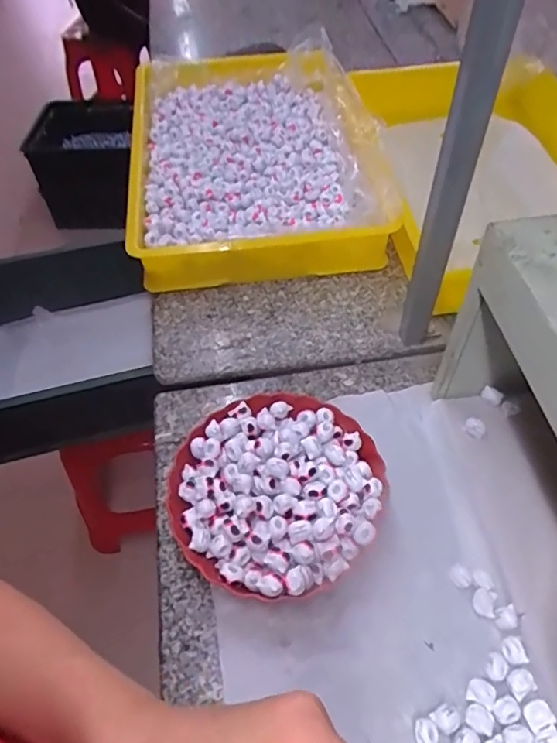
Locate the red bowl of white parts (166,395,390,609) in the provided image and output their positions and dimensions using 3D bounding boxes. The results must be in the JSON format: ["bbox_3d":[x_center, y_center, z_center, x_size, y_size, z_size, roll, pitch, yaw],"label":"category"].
[{"bbox_3d":[0.000,0.133,0.618,0.240,0.065,0.225,-2,53,2],"label":"red bowl of white parts"}]

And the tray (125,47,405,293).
[{"bbox_3d":[-0.053,-0.420,0.989,0.423,0.124,0.638,-9,53,-3],"label":"tray"}]

